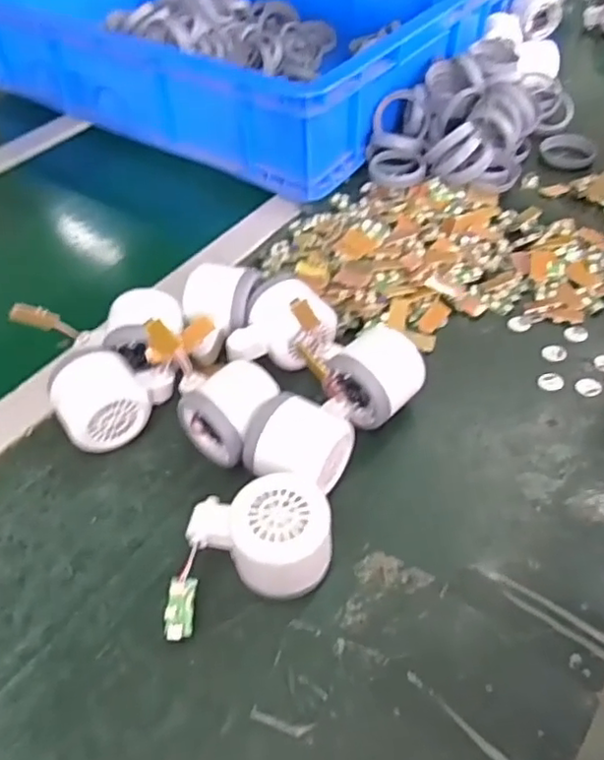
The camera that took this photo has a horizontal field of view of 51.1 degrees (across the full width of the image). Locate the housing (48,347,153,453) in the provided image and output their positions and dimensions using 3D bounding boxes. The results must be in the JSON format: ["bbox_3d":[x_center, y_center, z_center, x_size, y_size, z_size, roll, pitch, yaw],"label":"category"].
[{"bbox_3d":[-0.146,0.014,0.457,0.060,0.053,0.064,-28,53,-21],"label":"housing"}]

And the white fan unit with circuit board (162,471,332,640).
[{"bbox_3d":[-0.034,0.101,0.376,0.104,0.051,0.070,-11,49,-7],"label":"white fan unit with circuit board"}]

